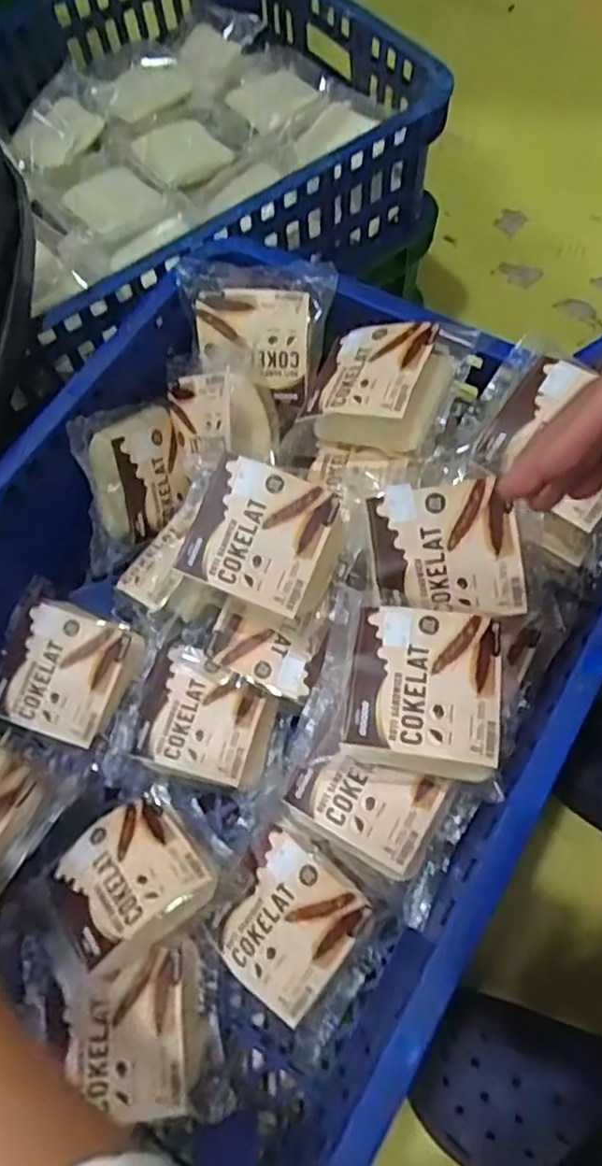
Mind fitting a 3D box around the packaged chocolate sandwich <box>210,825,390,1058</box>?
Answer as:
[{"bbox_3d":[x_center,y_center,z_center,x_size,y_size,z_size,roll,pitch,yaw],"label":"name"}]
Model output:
[{"bbox_3d":[-0.003,0.220,0.453,0.098,0.028,0.098,29,88,17],"label":"packaged chocolate sandwich"}]

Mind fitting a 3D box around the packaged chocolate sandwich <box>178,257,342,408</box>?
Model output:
[{"bbox_3d":[-0.042,-0.207,0.545,0.122,0.025,0.106,17,97,6],"label":"packaged chocolate sandwich"}]

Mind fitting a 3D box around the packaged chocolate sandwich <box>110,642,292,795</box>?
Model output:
[{"bbox_3d":[-0.074,0.102,0.516,0.127,0.029,0.086,16,68,10],"label":"packaged chocolate sandwich"}]

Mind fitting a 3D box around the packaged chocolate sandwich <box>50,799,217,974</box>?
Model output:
[{"bbox_3d":[-0.112,0.201,0.465,0.100,0.044,0.095,-31,41,-20],"label":"packaged chocolate sandwich"}]

